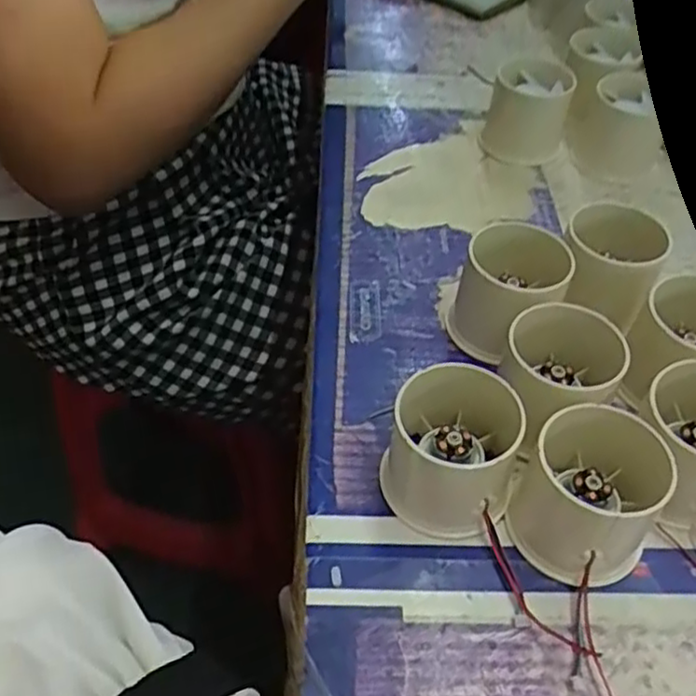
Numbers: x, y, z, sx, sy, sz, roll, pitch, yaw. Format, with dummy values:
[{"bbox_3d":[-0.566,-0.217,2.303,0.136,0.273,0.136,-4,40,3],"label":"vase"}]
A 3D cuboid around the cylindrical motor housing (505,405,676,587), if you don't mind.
[{"bbox_3d":[0.098,0.060,0.284,0.053,0.049,0.051,1,49,-1],"label":"cylindrical motor housing"}]

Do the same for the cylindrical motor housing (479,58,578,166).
[{"bbox_3d":[0.123,-0.162,0.479,0.052,0.046,0.058,18,51,14],"label":"cylindrical motor housing"}]

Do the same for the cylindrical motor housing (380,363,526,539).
[{"bbox_3d":[0.044,0.041,0.297,0.053,0.050,0.057,1,49,-1],"label":"cylindrical motor housing"}]

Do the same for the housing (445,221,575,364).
[{"bbox_3d":[0.080,-0.026,0.356,0.051,0.052,0.053,1,49,-1],"label":"housing"}]

